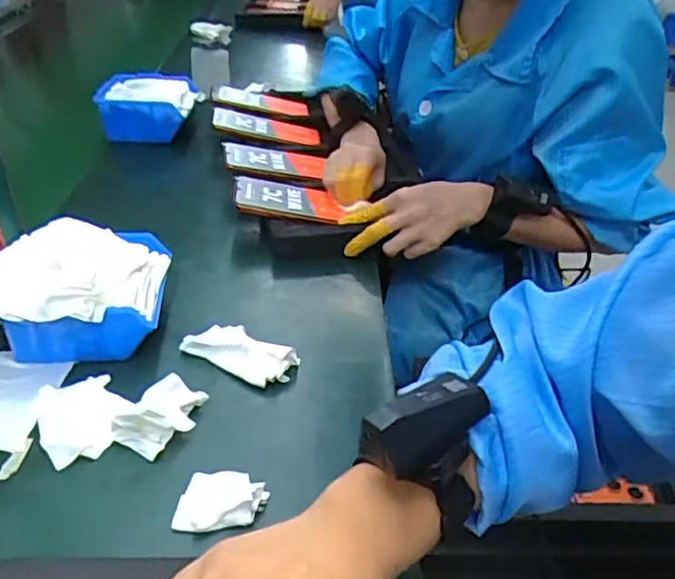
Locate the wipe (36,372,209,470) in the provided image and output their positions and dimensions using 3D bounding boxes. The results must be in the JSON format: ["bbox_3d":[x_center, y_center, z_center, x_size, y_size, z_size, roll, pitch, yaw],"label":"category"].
[{"bbox_3d":[-0.177,0.096,0.489,0.127,0.025,0.081,4,36,3],"label":"wipe"}]

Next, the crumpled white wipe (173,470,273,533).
[{"bbox_3d":[-0.082,0.150,0.438,0.061,0.022,0.043,0,36,-2],"label":"crumpled white wipe"}]

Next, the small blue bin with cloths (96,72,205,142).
[{"bbox_3d":[-0.281,-0.273,0.922,0.143,0.067,0.121,8,37,8],"label":"small blue bin with cloths"}]

